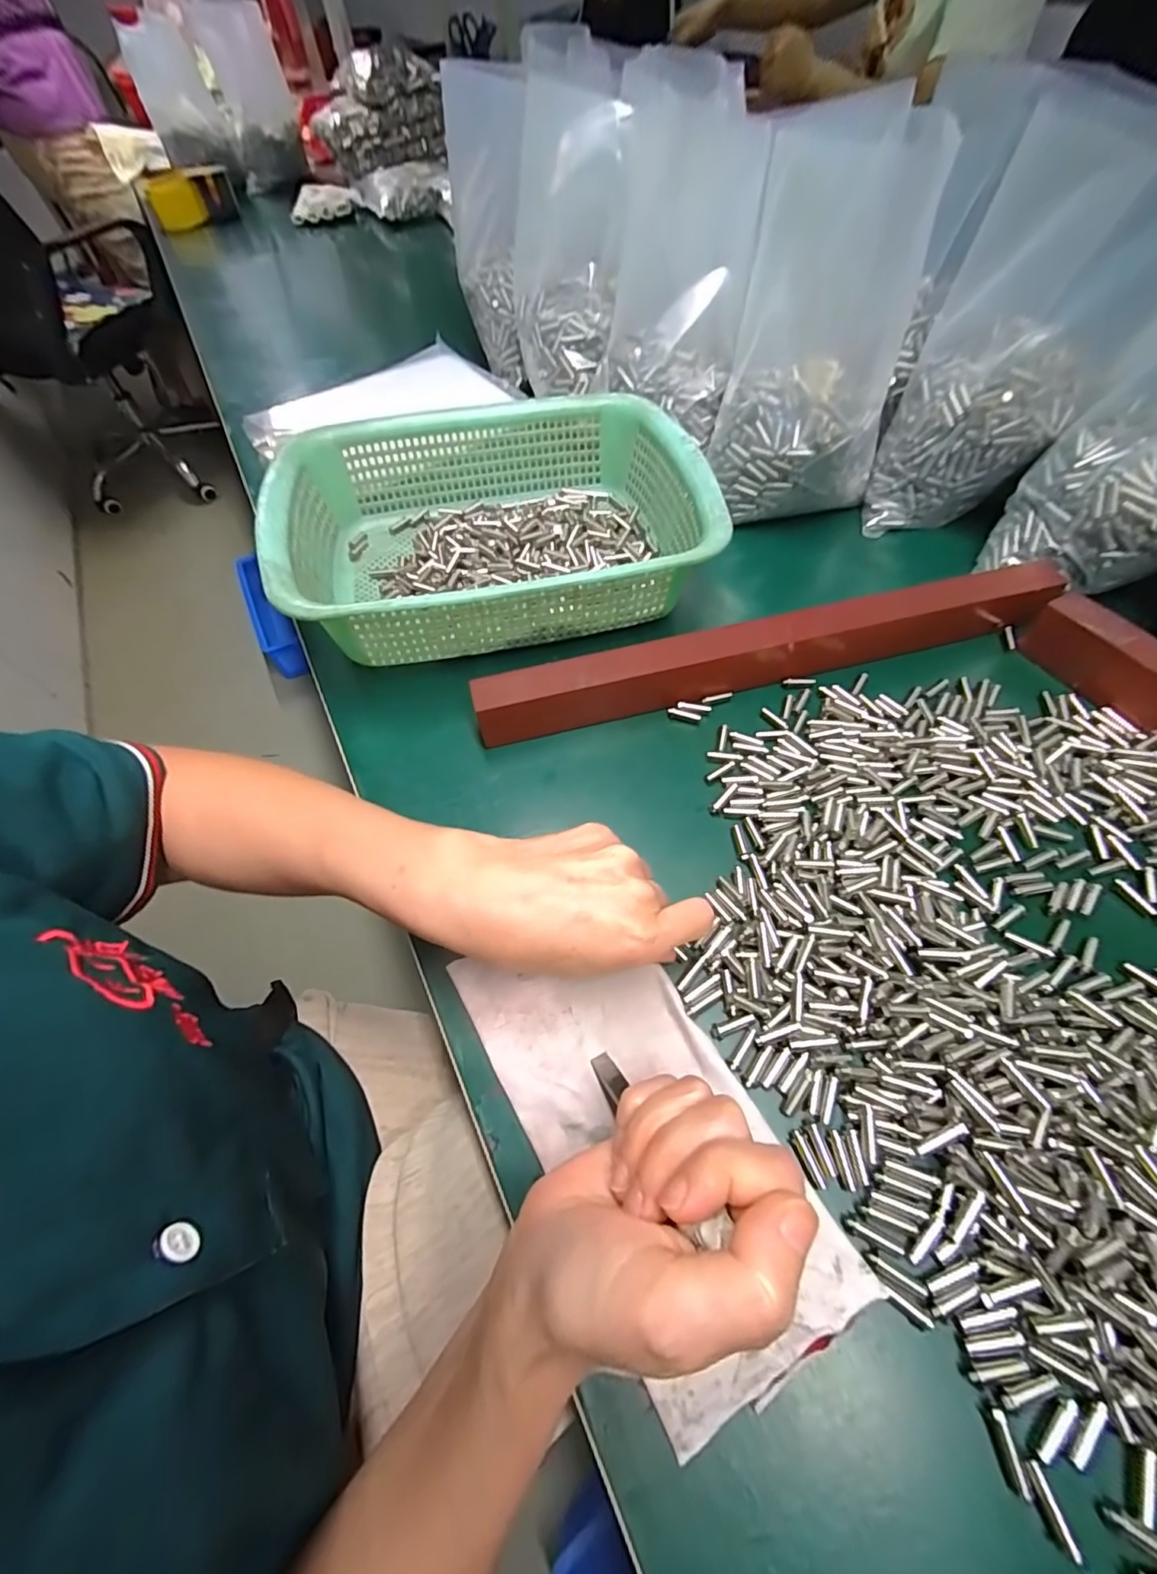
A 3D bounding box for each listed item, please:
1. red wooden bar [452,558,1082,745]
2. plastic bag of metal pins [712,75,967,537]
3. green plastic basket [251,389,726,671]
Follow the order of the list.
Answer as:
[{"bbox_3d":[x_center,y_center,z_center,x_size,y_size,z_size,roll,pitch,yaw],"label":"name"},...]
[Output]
[{"bbox_3d":[0.124,-0.090,0.358,0.383,0.039,0.030,-13,57,-4],"label":"red wooden bar"},{"bbox_3d":[0.177,-0.329,0.407,0.124,0.232,0.095,12,21,12],"label":"plastic bag of metal pins"},{"bbox_3d":[-0.060,-0.193,0.404,0.288,0.081,0.219,-15,57,-5],"label":"green plastic basket"}]

